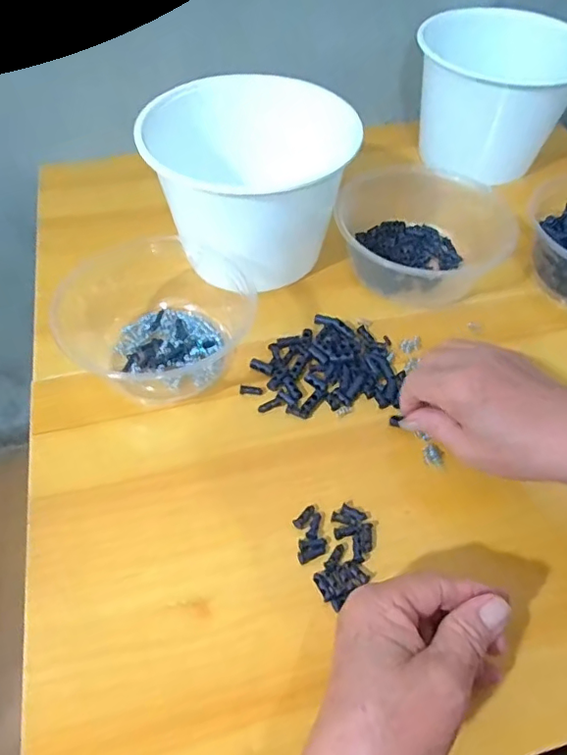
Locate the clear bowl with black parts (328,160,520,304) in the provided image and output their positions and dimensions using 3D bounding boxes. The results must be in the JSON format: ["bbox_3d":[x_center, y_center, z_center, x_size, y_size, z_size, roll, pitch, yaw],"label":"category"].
[{"bbox_3d":[0.125,-0.131,0.479,0.133,0.053,0.129,1,52,-1],"label":"clear bowl with black parts"}]

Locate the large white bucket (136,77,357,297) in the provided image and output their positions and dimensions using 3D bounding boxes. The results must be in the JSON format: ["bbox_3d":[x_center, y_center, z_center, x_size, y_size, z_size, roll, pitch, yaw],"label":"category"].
[{"bbox_3d":[-0.025,-0.156,0.446,0.139,0.119,0.139,1,52,-1],"label":"large white bucket"}]

